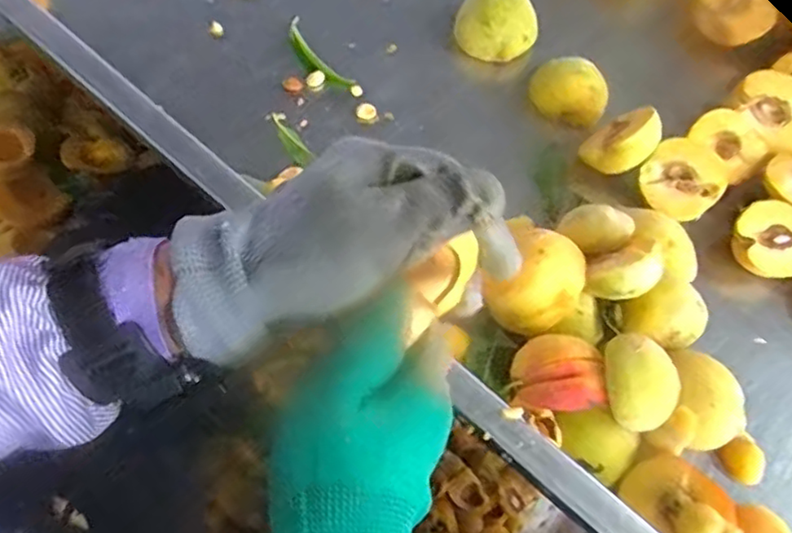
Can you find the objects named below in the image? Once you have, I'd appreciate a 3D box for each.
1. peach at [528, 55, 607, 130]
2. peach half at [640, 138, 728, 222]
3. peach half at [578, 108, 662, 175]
[{"bbox_3d":[0.140,-0.143,0.512,0.058,0.035,0.045,17,65,3],"label":"peach"},{"bbox_3d":[0.210,-0.062,0.471,0.055,0.031,0.056,1,67,-3],"label":"peach half"},{"bbox_3d":[0.172,-0.093,0.480,0.056,0.052,0.030,-50,115,-21],"label":"peach half"}]

